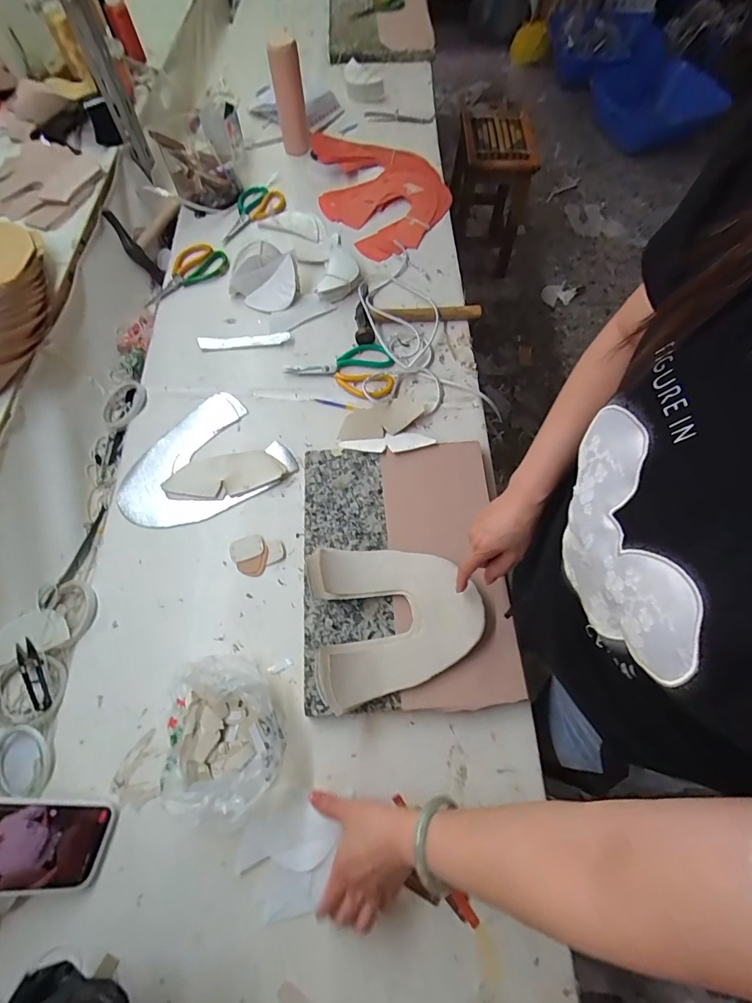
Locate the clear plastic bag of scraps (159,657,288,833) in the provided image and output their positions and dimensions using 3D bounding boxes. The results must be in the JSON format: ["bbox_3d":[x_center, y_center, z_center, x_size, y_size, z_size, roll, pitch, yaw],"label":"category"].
[{"bbox_3d":[-0.187,0.279,0.513,0.163,0.070,0.155,35,71,14],"label":"clear plastic bag of scraps"}]

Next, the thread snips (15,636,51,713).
[{"bbox_3d":[-0.460,0.234,0.575,0.027,0.014,0.097,-27,69,-11],"label":"thread snips"}]

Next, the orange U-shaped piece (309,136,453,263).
[{"bbox_3d":[0.008,-0.714,0.977,0.272,0.023,0.419,-20,70,-7],"label":"orange U-shaped piece"}]

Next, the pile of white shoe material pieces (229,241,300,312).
[{"bbox_3d":[-0.217,-0.428,0.823,0.133,0.064,0.116,-13,67,-6],"label":"pile of white shoe material pieces"}]

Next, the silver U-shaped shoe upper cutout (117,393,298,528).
[{"bbox_3d":[-0.285,-0.053,0.695,0.248,0.007,0.208,-40,72,-16],"label":"silver U-shaped shoe upper cutout"}]

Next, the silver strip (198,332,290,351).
[{"bbox_3d":[-0.244,-0.297,0.794,0.165,0.005,0.025,-7,67,-3],"label":"silver strip"}]

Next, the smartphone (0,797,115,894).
[{"bbox_3d":[-0.376,0.361,0.452,0.167,0.012,0.081,26,63,-31],"label":"smartphone"}]

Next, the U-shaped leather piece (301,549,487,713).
[{"bbox_3d":[0.019,0.134,0.559,0.216,0.040,0.194,-17,68,-8],"label":"U-shaped leather piece"}]

